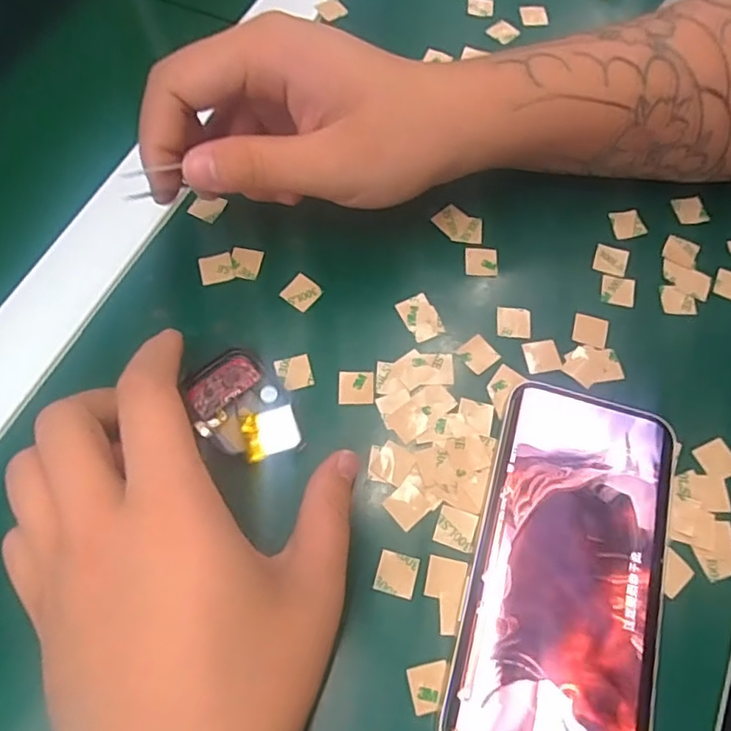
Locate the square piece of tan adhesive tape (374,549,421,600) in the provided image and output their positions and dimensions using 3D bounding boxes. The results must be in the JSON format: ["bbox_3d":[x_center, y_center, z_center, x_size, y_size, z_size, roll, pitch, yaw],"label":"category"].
[{"bbox_3d":[0.012,0.080,0.223,0.015,0.004,0.015,16,67,5],"label":"square piece of tan adhesive tape"}]

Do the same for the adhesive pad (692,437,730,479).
[{"bbox_3d":[0.149,0.040,0.245,0.015,0.004,0.016,-25,66,-8],"label":"adhesive pad"}]

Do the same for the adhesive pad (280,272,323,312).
[{"bbox_3d":[-0.030,-0.035,0.271,0.016,0.004,0.015,34,70,12],"label":"adhesive pad"}]

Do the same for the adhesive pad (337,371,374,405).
[{"bbox_3d":[-0.004,0.010,0.254,0.015,0.004,0.015,1,67,0],"label":"adhesive pad"}]

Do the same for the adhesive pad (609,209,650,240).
[{"bbox_3d":[0.133,-0.071,0.291,0.015,0.004,0.016,-15,68,-7],"label":"adhesive pad"}]

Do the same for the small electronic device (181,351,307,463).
[{"bbox_3d":[-0.051,0.018,0.237,0.035,0.010,0.054,-35,72,-15],"label":"small electronic device"}]

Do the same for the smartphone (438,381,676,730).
[{"bbox_3d":[0.078,0.079,0.222,0.072,0.009,0.144,16,68,6],"label":"smartphone"}]

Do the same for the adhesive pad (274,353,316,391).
[{"bbox_3d":[-0.031,0.002,0.254,0.015,0.004,0.016,-17,68,-8],"label":"adhesive pad"}]

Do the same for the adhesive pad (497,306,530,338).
[{"bbox_3d":[0.069,-0.020,0.268,0.015,0.004,0.015,7,72,3],"label":"adhesive pad"}]

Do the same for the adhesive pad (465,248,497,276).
[{"bbox_3d":[0.056,-0.051,0.281,0.015,0.004,0.014,4,79,4],"label":"adhesive pad"}]

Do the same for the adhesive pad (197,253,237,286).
[{"bbox_3d":[-0.071,-0.046,0.276,0.016,0.004,0.014,-14,73,-9],"label":"adhesive pad"}]

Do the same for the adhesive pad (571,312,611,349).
[{"bbox_3d":[0.105,-0.016,0.267,0.016,0.004,0.016,18,68,6],"label":"adhesive pad"}]

